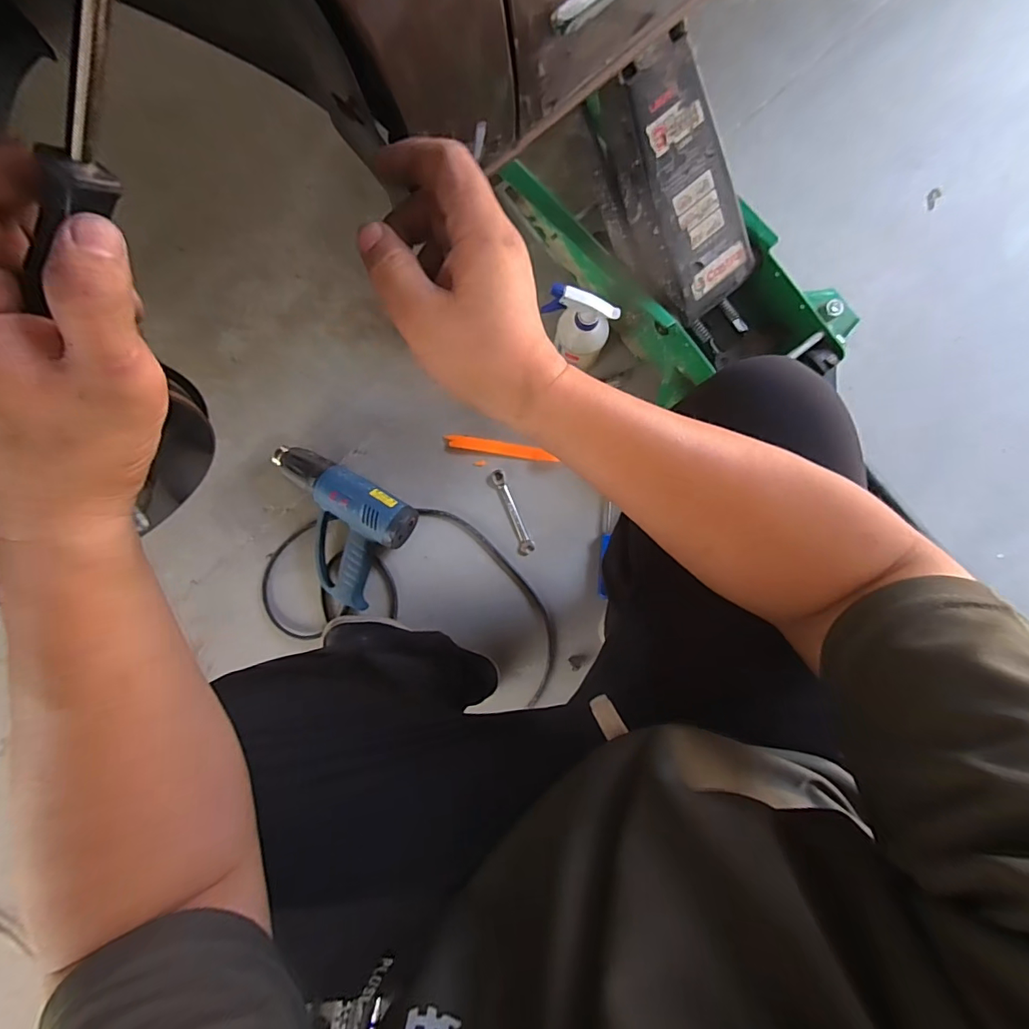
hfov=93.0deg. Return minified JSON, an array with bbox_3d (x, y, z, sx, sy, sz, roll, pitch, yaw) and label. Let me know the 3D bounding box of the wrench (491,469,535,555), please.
[{"bbox_3d":[-0.003,-0.005,0.794,0.025,0.007,0.143,-20,90,1],"label":"wrench"}]

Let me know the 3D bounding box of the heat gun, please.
[{"bbox_3d":[-0.297,0.011,0.762,0.244,0.094,0.188,33,89,1],"label":"heat gun"}]

